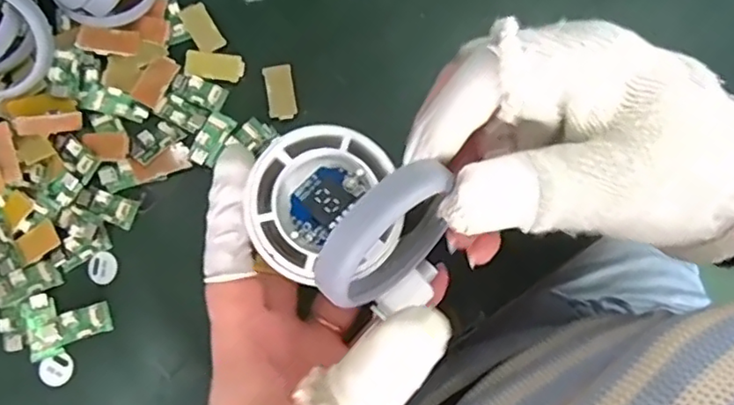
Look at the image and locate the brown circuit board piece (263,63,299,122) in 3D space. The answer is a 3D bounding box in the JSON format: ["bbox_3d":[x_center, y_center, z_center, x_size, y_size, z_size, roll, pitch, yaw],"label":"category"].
[{"bbox_3d":[-0.049,-0.064,0.342,0.016,0.004,0.033,-9,79,-5],"label":"brown circuit board piece"}]

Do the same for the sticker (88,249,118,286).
[{"bbox_3d":[-0.140,0.035,0.316,0.016,0.004,0.017,1,78,-3],"label":"sticker"}]

